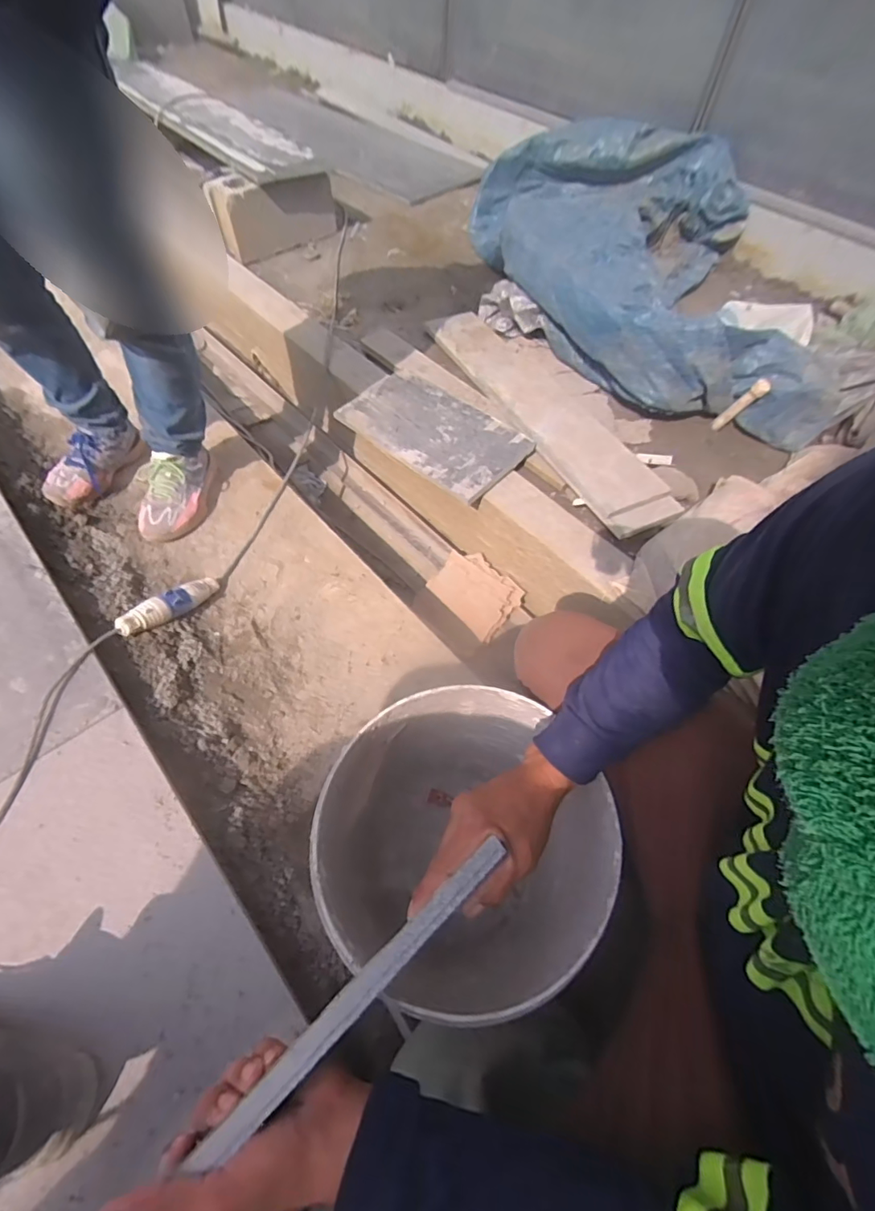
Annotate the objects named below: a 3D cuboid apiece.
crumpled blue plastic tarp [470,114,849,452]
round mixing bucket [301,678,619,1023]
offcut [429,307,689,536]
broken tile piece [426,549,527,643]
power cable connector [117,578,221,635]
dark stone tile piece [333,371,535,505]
[{"bbox_3d":[0.577,-1.076,1.507,0.915,0.250,1.376,6,56,-1],"label":"crumpled blue plastic tarp"},{"bbox_3d":[0.021,0.299,0.618,0.287,0.322,0.288,2,57,-4],"label":"round mixing bucket"},{"bbox_3d":[0.249,-0.522,1.232,0.222,0.037,0.907,-24,62,-19],"label":"offcut"},{"bbox_3d":[0.090,-0.037,1.172,0.147,0.018,0.212,-44,66,-6],"label":"broken tile piece"},{"bbox_3d":[-0.473,-0.004,0.887,0.043,0.046,0.199,30,36,14],"label":"power cable connector"},{"bbox_3d":[-0.007,-0.417,1.155,0.411,0.021,0.246,39,63,19],"label":"dark stone tile piece"}]

